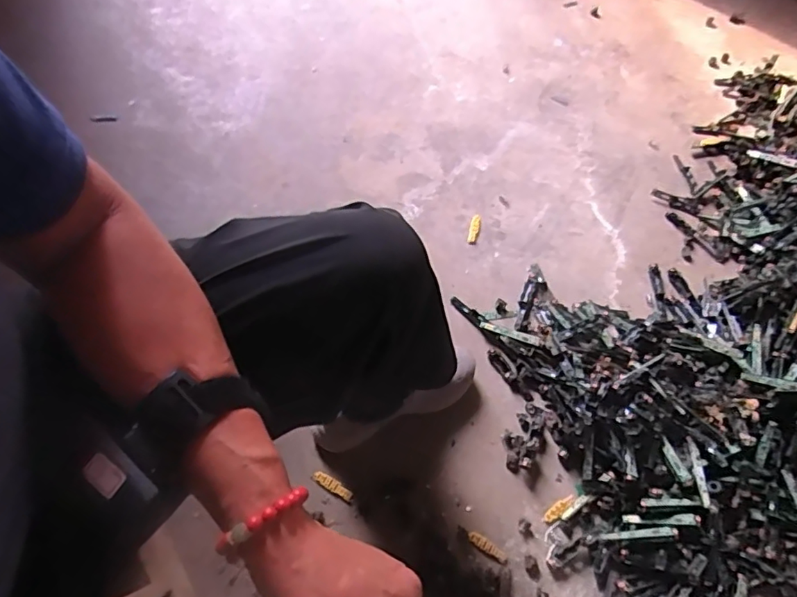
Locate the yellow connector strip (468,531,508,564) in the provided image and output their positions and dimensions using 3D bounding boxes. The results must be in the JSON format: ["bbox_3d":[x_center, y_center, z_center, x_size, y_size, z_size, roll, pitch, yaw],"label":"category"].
[{"bbox_3d":[0.128,0.353,0.753,0.063,0.004,0.015,36,66,7],"label":"yellow connector strip"}]

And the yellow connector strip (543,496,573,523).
[{"bbox_3d":[0.238,0.313,0.790,0.055,0.006,0.015,-33,75,-20],"label":"yellow connector strip"}]

